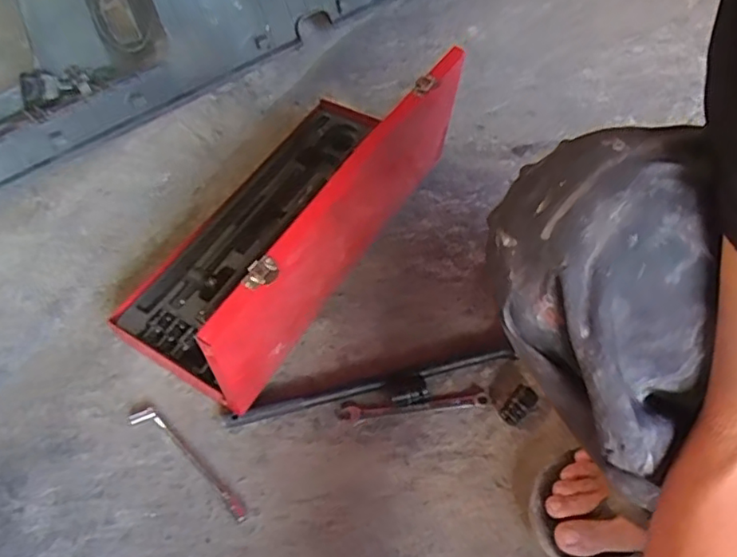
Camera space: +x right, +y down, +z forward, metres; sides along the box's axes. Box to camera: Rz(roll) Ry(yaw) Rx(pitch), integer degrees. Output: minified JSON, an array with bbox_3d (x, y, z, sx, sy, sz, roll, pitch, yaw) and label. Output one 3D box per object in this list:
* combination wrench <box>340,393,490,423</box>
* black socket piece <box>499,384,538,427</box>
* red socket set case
[{"bbox_3d":[0.049,0.135,0.639,0.154,0.010,0.019,-4,56,1],"label":"combination wrench"},{"bbox_3d":[0.155,0.130,0.628,0.028,0.020,0.041,36,65,24],"label":"black socket piece"},{"bbox_3d":[-0.114,-0.090,0.687,0.257,0.203,0.412,27,62,20],"label":"red socket set case"}]

